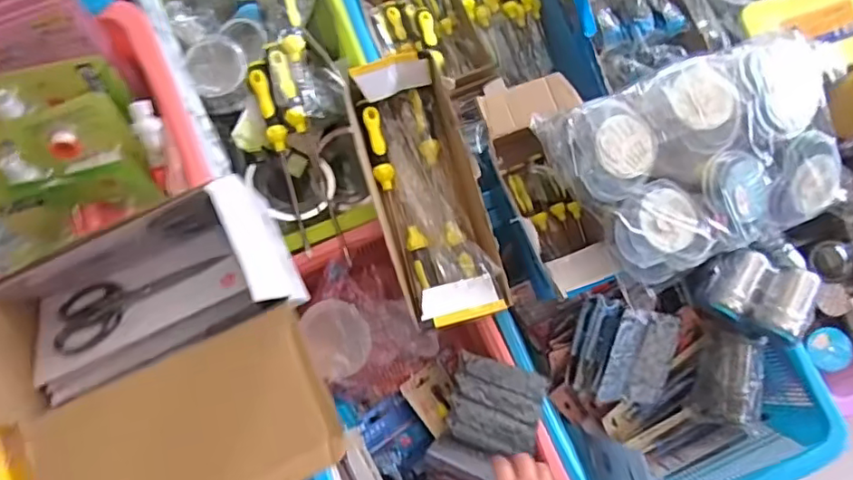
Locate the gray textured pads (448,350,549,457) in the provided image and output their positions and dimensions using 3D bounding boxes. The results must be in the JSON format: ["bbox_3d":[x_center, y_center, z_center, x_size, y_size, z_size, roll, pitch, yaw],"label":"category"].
[{"bbox_3d":[0.083,0.206,0.703,0.111,0.009,0.113,12,98,26],"label":"gray textured pads"}]

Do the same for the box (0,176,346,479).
[{"bbox_3d":[-0.197,0.094,0.419,0.215,0.125,0.223,-23,81,-5],"label":"box"}]

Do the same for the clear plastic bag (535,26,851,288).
[{"bbox_3d":[0.292,-0.083,0.603,0.295,0.078,0.194,-20,81,-4],"label":"clear plastic bag"}]

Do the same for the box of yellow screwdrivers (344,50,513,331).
[{"bbox_3d":[0.000,-0.059,0.688,0.124,0.066,0.315,-17,81,-4],"label":"box of yellow screwdrivers"}]

